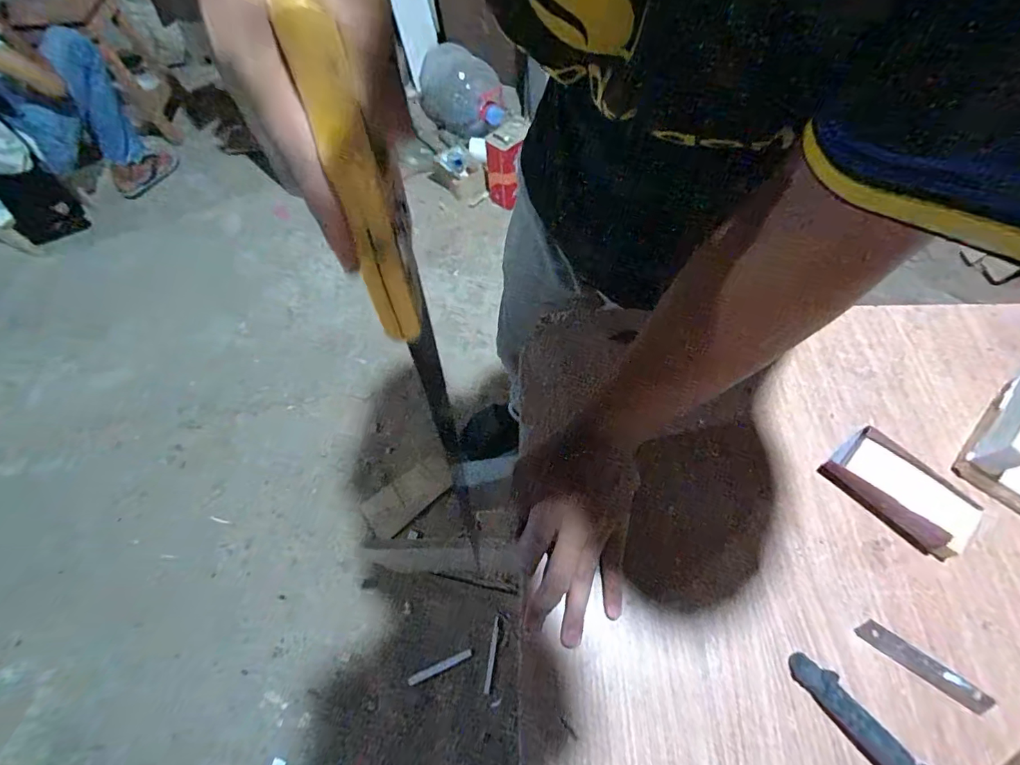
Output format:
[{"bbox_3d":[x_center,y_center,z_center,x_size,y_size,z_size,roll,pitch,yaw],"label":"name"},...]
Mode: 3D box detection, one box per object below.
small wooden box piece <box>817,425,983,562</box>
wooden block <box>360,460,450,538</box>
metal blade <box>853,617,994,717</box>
[{"bbox_3d":[0.346,0.093,0.398,0.065,0.028,0.106,-38,66,-17],"label":"small wooden box piece"},{"bbox_3d":[-0.266,0.293,1.186,0.235,0.013,0.115,-38,66,-17],"label":"wooden block"},{"bbox_3d":[0.316,0.216,0.347,0.090,0.004,0.019,32,67,19],"label":"metal blade"}]

